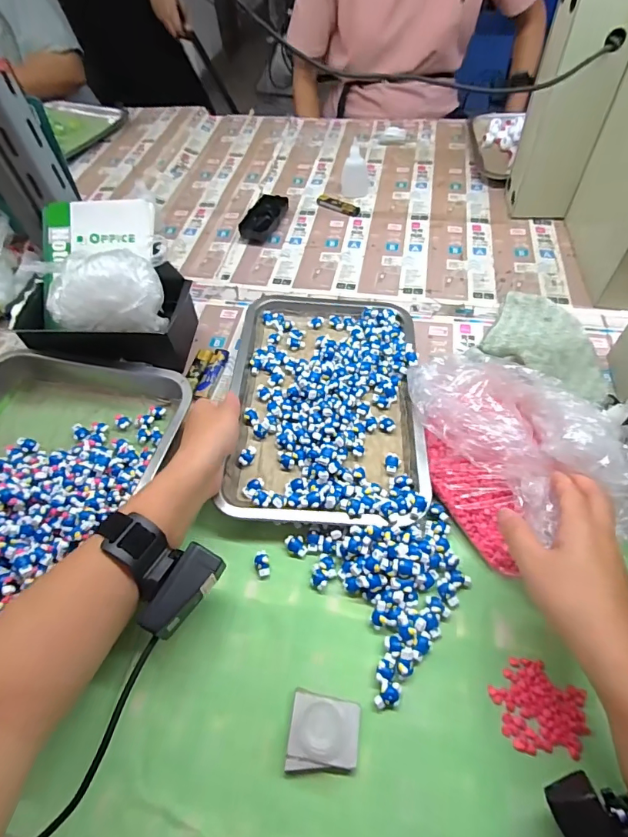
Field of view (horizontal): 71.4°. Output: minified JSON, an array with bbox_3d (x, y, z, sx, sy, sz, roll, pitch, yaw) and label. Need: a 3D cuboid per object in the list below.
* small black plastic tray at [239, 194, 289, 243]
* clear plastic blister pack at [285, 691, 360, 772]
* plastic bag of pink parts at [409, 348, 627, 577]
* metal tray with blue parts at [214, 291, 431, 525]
[{"bbox_3d":[-0.082,-0.333,0.728,0.059,0.032,0.095,12,56,12],"label":"small black plastic tray"},{"bbox_3d":[0.007,0.230,0.318,0.049,0.010,0.045,5,55,8],"label":"clear plastic blister pack"},{"bbox_3d":[0.201,0.015,0.413,0.179,0.073,0.204,-10,54,-4],"label":"plastic bag of pink parts"},{"bbox_3d":[0.015,-0.033,0.496,0.204,0.032,0.313,1,54,4],"label":"metal tray with blue parts"}]

